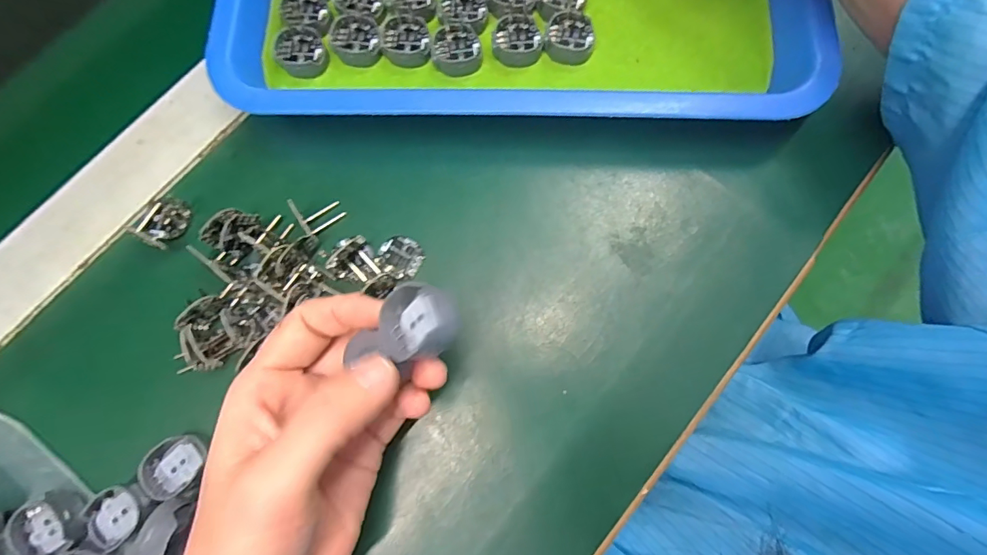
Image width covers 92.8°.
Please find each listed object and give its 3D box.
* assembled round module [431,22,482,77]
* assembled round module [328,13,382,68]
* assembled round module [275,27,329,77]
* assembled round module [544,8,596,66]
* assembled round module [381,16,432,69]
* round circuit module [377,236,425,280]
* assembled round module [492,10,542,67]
[{"bbox_3d":[-0.022,-0.131,0.272,0.028,0.011,0.028,0,77,1],"label":"assembled round module"},{"bbox_3d":[-0.080,-0.140,0.275,0.027,0.008,0.029,0,77,1],"label":"assembled round module"},{"bbox_3d":[-0.112,-0.132,0.274,0.028,0.010,0.029,0,77,1],"label":"assembled round module"},{"bbox_3d":[0.044,-0.137,0.270,0.028,0.014,0.024,8,77,3],"label":"assembled round module"},{"bbox_3d":[-0.050,-0.136,0.274,0.027,0.009,0.029,0,77,1],"label":"assembled round module"},{"bbox_3d":[-0.048,-0.012,0.251,0.024,0.004,0.020,44,82,10],"label":"round circuit module"},{"bbox_3d":[0.013,-0.138,0.271,0.028,0.014,0.026,0,77,1],"label":"assembled round module"}]

